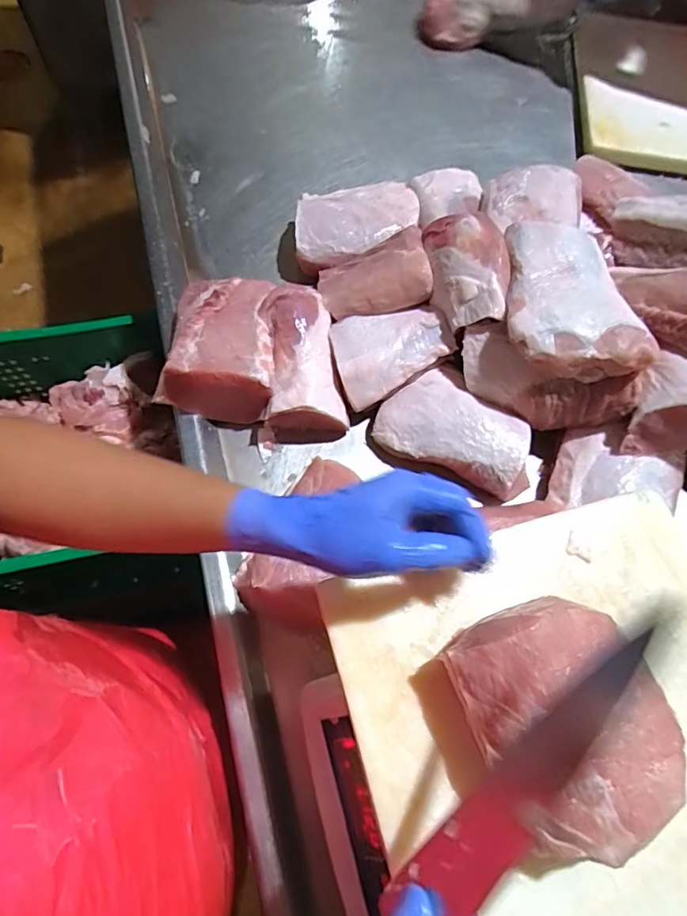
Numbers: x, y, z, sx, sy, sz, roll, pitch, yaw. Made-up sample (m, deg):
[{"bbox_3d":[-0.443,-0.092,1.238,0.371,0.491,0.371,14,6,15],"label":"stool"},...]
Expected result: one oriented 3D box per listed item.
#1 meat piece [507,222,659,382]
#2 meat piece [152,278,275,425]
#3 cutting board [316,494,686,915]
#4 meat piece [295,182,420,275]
[{"bbox_3d":[0.242,-0.170,0.552,0.130,0.047,0.169,6,68,-1],"label":"meat piece"},{"bbox_3d":[-0.142,-0.139,0.618,0.127,0.087,0.175,5,68,-1],"label":"meat piece"},{"bbox_3d":[0.173,0.229,0.347,0.294,0.015,0.369,-13,69,-8],"label":"cutting board"},{"bbox_3d":[0.016,-0.317,0.712,0.171,0.060,0.119,-10,69,-7],"label":"meat piece"}]

